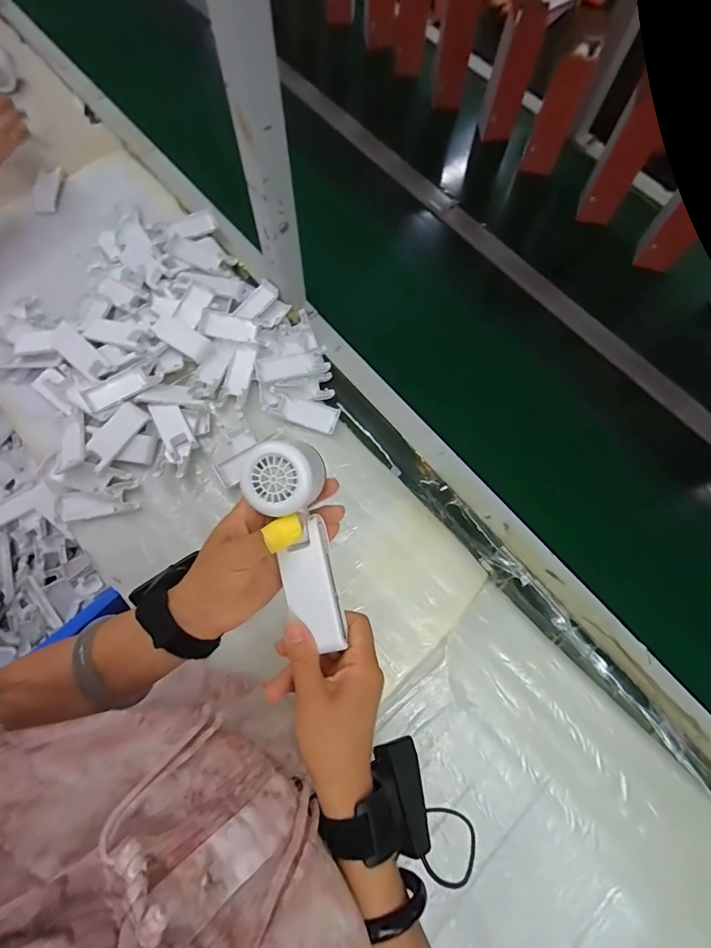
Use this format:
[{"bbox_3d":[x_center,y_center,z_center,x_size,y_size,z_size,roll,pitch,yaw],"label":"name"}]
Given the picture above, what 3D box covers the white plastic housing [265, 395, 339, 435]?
[{"bbox_3d":[-0.073,-0.088,0.603,0.097,0.011,0.040,19,70,4],"label":"white plastic housing"}]

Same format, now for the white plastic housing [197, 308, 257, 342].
[{"bbox_3d":[-0.188,-0.220,0.628,0.080,0.011,0.041,9,70,1],"label":"white plastic housing"}]

